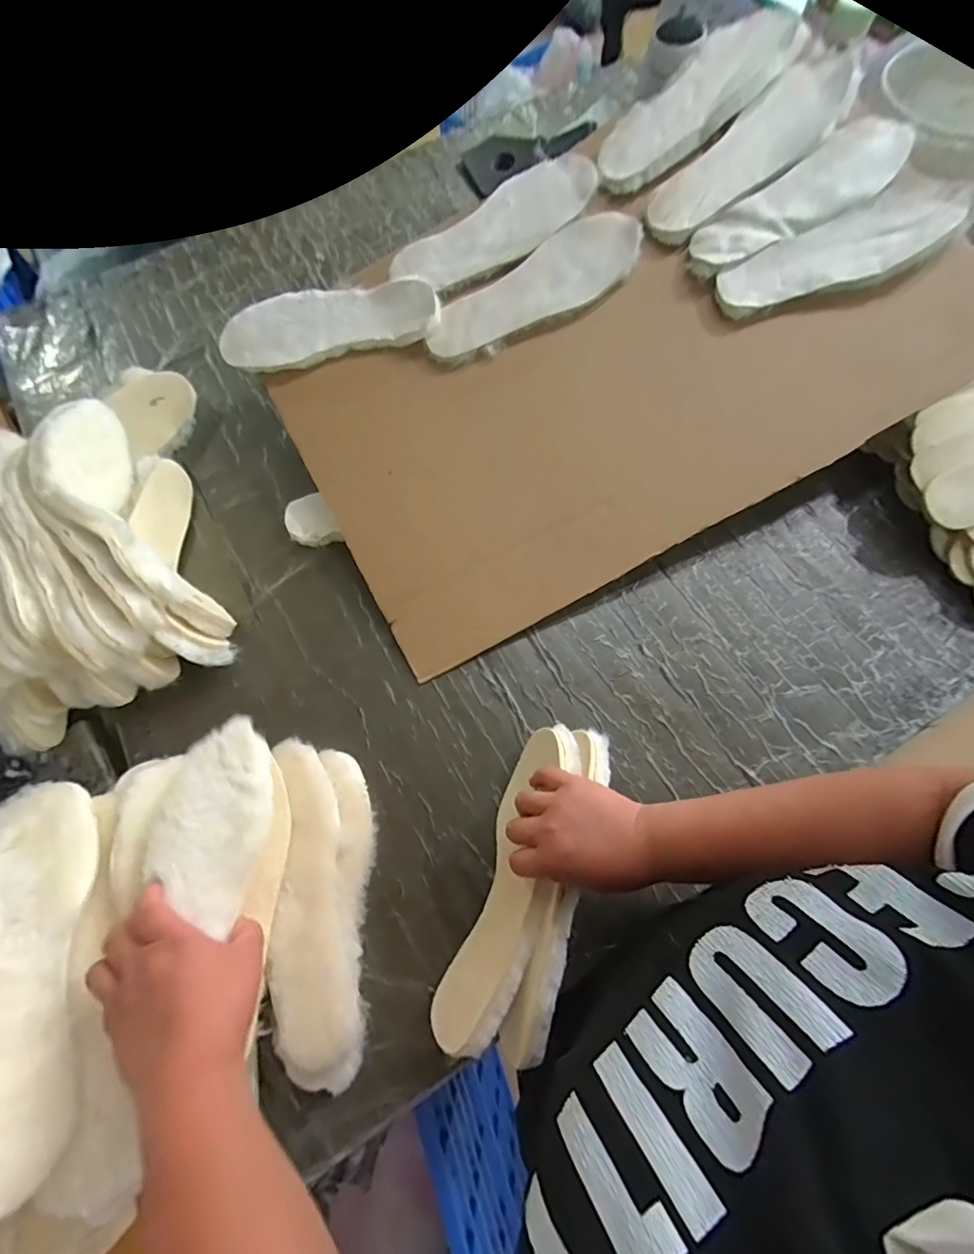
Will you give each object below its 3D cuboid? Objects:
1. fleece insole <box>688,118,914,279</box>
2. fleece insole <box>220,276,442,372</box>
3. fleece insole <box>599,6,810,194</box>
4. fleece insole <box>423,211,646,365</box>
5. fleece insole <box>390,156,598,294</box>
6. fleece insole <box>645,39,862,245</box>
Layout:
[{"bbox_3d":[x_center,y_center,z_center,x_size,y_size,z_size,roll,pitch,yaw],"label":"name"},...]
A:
[{"bbox_3d":[0.348,-0.471,0.551,0.238,0.020,0.086,-27,70,11],"label":"fleece insole"},{"bbox_3d":[-0.193,-0.374,0.607,0.264,0.020,0.082,-10,92,3],"label":"fleece insole"},{"bbox_3d":[0.234,-0.605,0.571,0.243,0.031,0.091,-34,71,12],"label":"fleece insole"},{"bbox_3d":[0.055,-0.399,0.589,0.267,0.016,0.088,-29,89,2],"label":"fleece insole"},{"bbox_3d":[0.012,-0.480,0.599,0.253,0.009,0.087,-31,87,4],"label":"fleece insole"},{"bbox_3d":[0.297,-0.536,0.559,0.251,0.013,0.082,-39,84,9],"label":"fleece insole"}]

